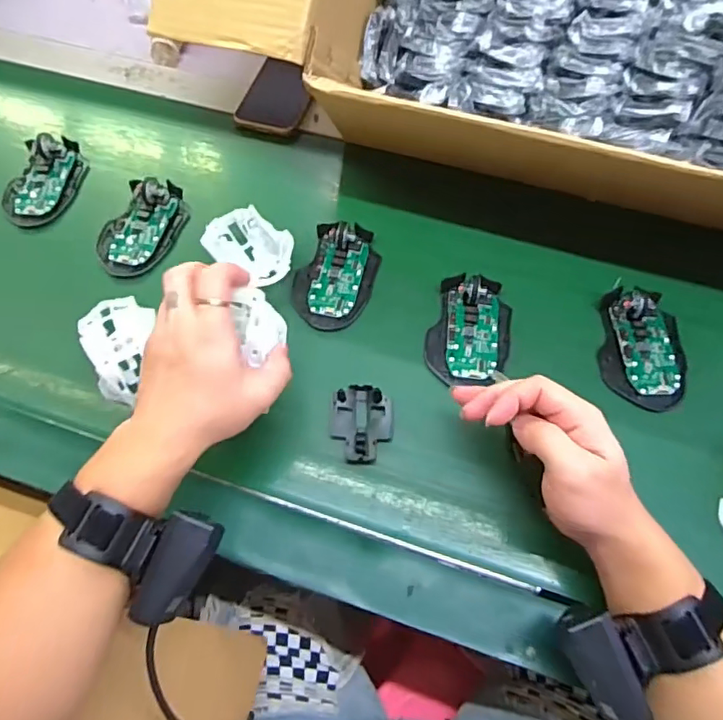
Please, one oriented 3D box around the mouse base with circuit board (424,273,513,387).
[{"bbox_3d":[0.100,-0.030,0.495,0.071,0.026,0.105,13,66,7],"label":"mouse base with circuit board"}]

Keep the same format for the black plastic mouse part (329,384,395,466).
[{"bbox_3d":[0.000,0.054,0.468,0.053,0.011,0.068,2,65,1],"label":"black plastic mouse part"}]

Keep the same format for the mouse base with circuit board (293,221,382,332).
[{"bbox_3d":[-0.025,-0.085,0.527,0.073,0.022,0.115,13,66,6],"label":"mouse base with circuit board"}]

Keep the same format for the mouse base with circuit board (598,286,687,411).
[{"bbox_3d":[0.254,-0.014,0.491,0.069,0.026,0.110,5,65,3],"label":"mouse base with circuit board"}]

